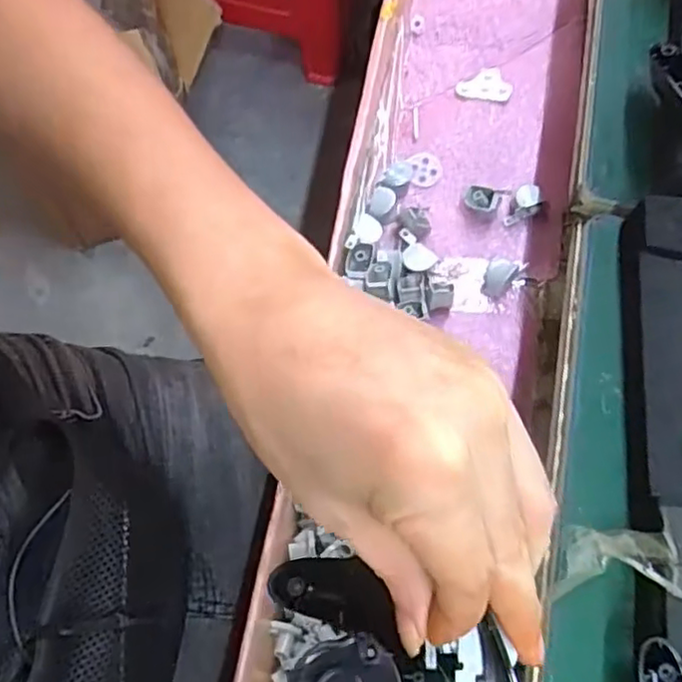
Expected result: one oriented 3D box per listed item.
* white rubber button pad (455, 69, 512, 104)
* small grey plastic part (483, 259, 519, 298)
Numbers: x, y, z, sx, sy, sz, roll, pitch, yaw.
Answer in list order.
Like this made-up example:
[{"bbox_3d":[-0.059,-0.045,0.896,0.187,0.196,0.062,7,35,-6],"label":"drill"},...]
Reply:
[{"bbox_3d":[0.121,-0.216,0.537,0.044,0.006,0.034,17,74,5],"label":"white rubber button pad"},{"bbox_3d":[0.116,-0.047,0.477,0.019,0.022,0.024,32,76,9],"label":"small grey plastic part"}]

